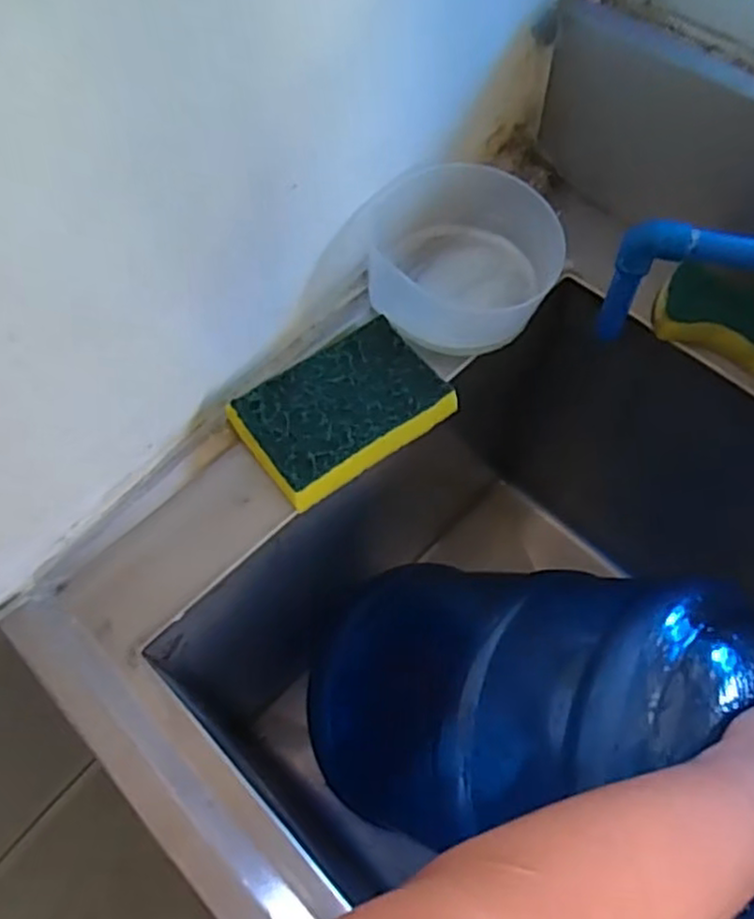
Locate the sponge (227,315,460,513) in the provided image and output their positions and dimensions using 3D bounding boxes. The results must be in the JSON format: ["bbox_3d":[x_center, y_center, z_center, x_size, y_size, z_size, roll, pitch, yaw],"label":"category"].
[{"bbox_3d":[-0.026,-0.039,0.517,0.143,0.023,0.096,-34,67,-16],"label":"sponge"}]

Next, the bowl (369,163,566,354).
[{"bbox_3d":[0.070,-0.164,0.571,0.148,0.049,0.163,16,64,9],"label":"bowl"}]

